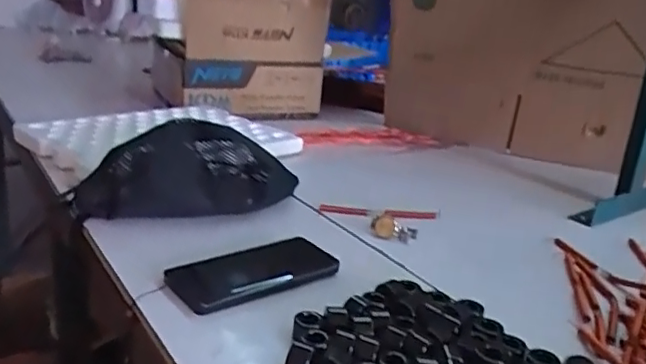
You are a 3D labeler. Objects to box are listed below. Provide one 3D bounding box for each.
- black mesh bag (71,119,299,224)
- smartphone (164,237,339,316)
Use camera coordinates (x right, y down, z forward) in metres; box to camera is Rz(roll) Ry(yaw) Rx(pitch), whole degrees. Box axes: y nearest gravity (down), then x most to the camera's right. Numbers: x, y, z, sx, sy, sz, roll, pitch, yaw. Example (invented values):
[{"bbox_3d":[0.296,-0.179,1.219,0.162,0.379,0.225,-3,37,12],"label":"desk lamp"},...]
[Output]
[{"bbox_3d":[-0.166,-0.015,0.730,0.279,0.080,0.132,-1,20,-16],"label":"black mesh bag"},{"bbox_3d":[-0.070,0.089,0.583,0.165,0.012,0.086,-10,24,-37],"label":"smartphone"}]

